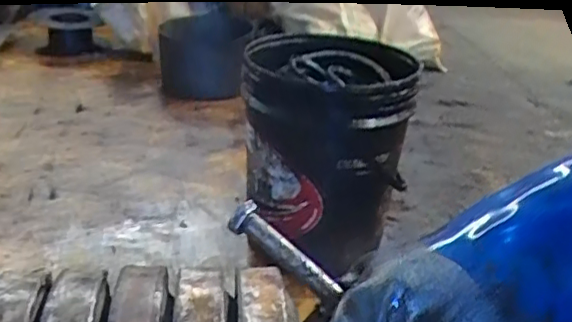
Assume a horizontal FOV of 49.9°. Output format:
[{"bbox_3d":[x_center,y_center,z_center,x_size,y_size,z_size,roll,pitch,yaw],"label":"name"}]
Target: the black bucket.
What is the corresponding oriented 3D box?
[{"bbox_3d":[0.080,-0.035,1.180,0.284,0.334,0.284,4,28,-2],"label":"black bucket"}]

